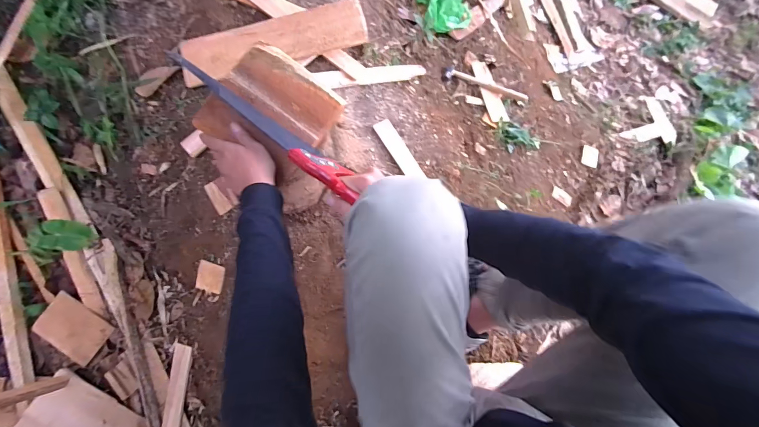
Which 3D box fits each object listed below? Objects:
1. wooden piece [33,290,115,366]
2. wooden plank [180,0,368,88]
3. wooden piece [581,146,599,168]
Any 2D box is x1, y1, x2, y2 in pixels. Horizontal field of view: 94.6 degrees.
[{"bbox_3d":[-0.703,0.264,0.803,0.147,0.014,0.107,38,78,-5],"label":"wooden piece"},{"bbox_3d":[-0.225,-0.369,0.740,0.391,0.022,0.110,-14,79,-6],"label":"wooden plank"},{"bbox_3d":[0.647,-0.176,1.075,0.055,0.012,0.066,13,78,0],"label":"wooden piece"}]

